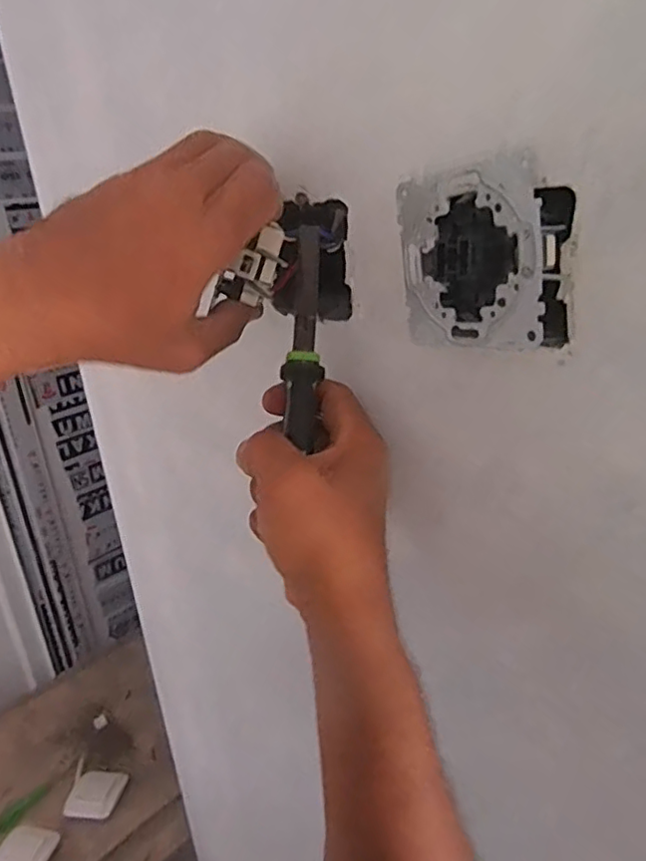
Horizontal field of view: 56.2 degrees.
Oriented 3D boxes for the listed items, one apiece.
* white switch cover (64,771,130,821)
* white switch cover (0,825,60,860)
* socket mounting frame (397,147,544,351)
[{"bbox_3d":[-0.369,0.592,0.984,0.083,0.013,0.083,-2,23,5],"label":"white switch cover"},{"bbox_3d":[-0.448,0.634,0.901,0.082,0.008,0.080,2,24,15],"label":"white switch cover"},{"bbox_3d":[0.058,-0.071,0.246,0.011,0.071,0.071,-17,26,-27],"label":"socket mounting frame"}]

